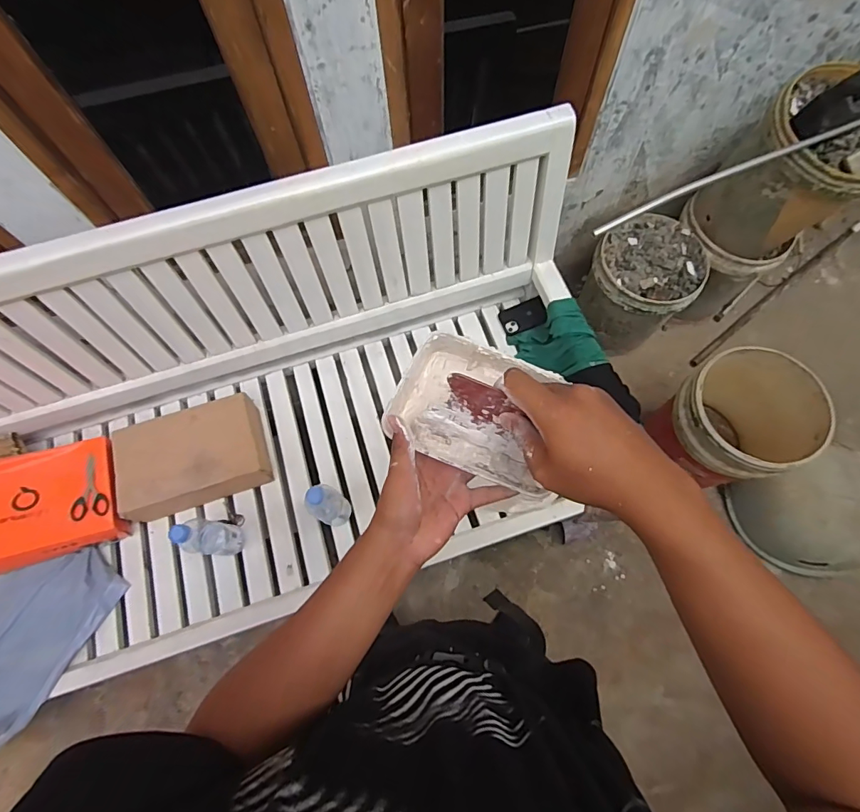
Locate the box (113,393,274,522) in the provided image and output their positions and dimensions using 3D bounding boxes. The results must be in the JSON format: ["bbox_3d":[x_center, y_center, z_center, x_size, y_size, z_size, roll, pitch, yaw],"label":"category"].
[{"bbox_3d":[-0.546,0.115,1.061,0.325,0.097,0.216,-15,69,-4],"label":"box"}]

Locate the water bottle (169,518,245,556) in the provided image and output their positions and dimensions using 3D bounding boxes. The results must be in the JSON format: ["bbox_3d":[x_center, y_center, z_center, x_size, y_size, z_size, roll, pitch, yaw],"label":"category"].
[{"bbox_3d":[-0.463,0.266,0.940,0.069,0.240,0.070,4,69,4],"label":"water bottle"}]

